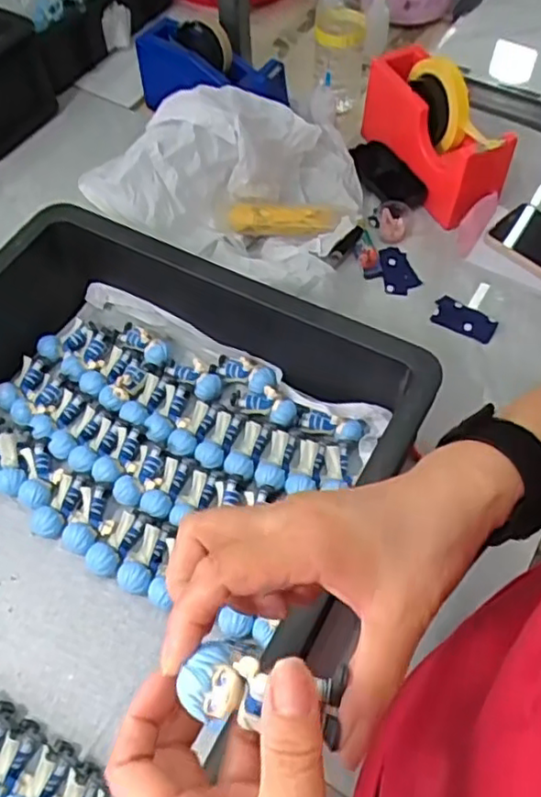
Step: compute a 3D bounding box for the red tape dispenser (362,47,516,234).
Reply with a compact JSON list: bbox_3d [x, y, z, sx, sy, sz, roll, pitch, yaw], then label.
[{"bbox_3d":[0.169,-0.282,0.671,0.054,0.123,0.181,-32,62,-14],"label":"red tape dispenser"}]

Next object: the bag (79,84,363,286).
[{"bbox_3d":[-0.043,-0.234,0.670,0.255,0.127,0.186,18,62,14],"label":"bag"}]

